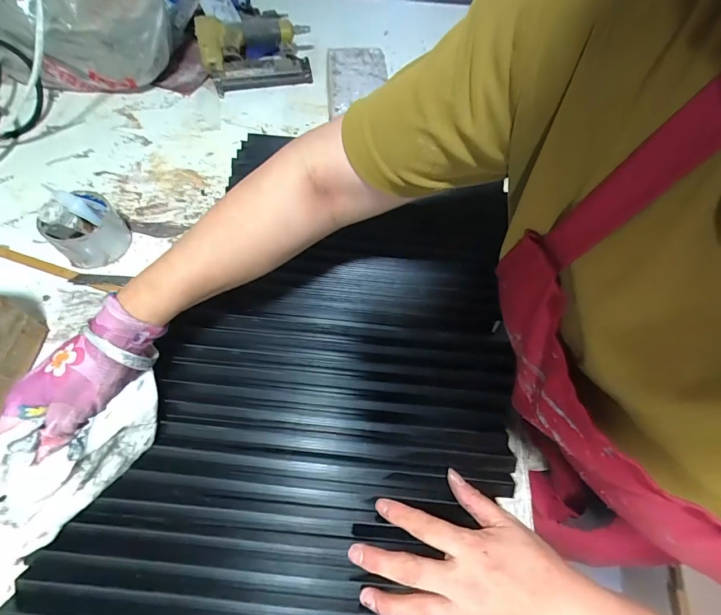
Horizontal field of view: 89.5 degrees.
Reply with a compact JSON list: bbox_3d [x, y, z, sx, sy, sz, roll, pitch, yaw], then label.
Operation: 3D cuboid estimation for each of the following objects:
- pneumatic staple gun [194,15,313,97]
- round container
[{"bbox_3d":[-0.192,-0.464,0.649,0.176,0.071,0.141,-15,64,-12],"label":"pneumatic staple gun"},{"bbox_3d":[-0.351,-0.104,0.463,0.077,0.076,0.075,0,61,0],"label":"round container"}]

